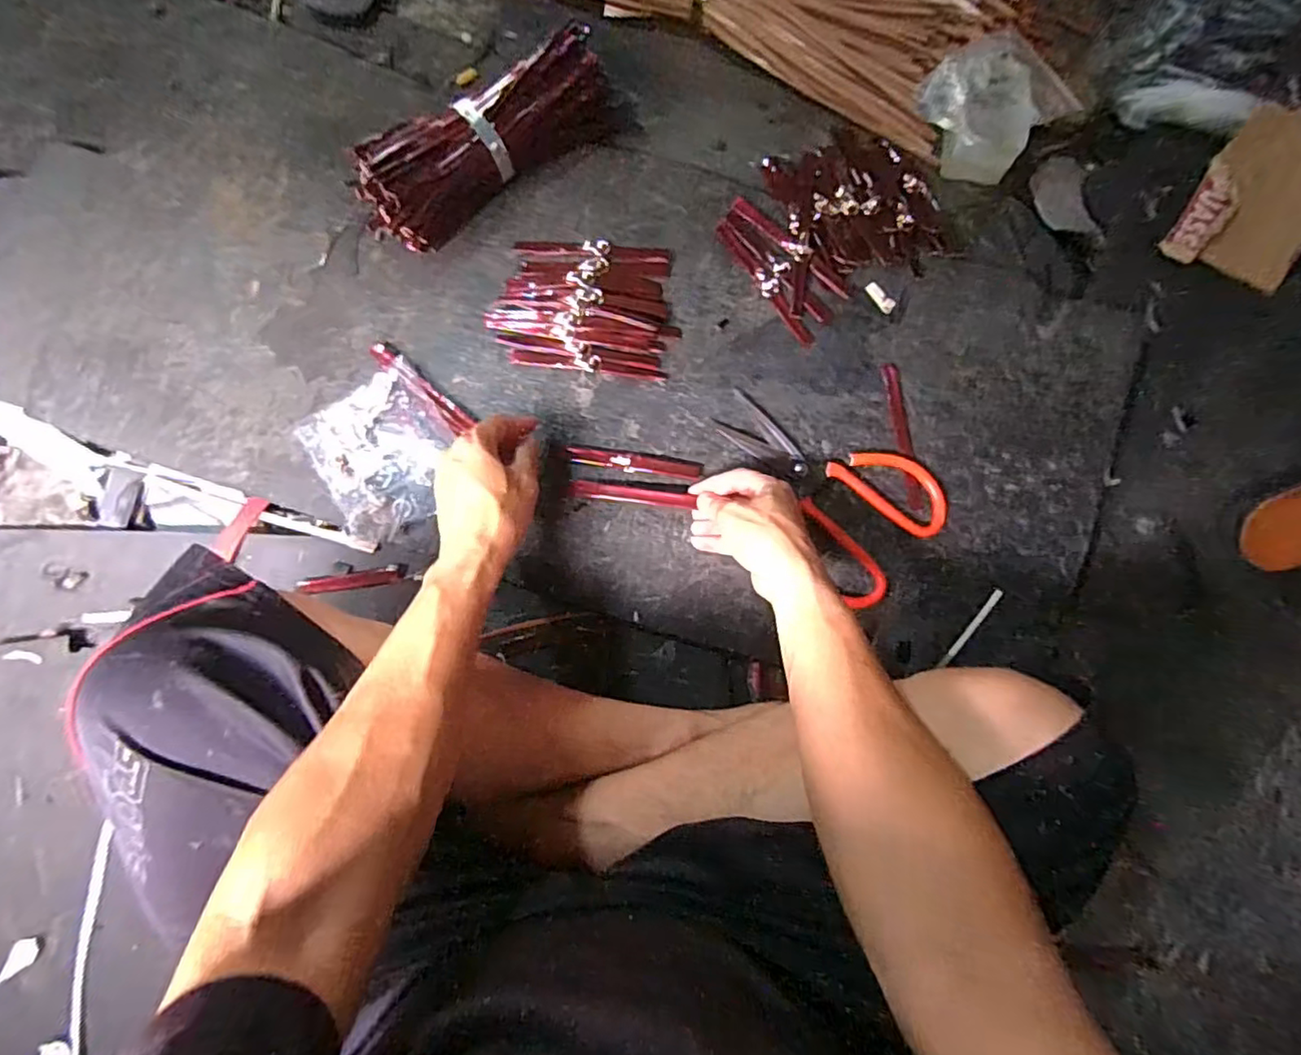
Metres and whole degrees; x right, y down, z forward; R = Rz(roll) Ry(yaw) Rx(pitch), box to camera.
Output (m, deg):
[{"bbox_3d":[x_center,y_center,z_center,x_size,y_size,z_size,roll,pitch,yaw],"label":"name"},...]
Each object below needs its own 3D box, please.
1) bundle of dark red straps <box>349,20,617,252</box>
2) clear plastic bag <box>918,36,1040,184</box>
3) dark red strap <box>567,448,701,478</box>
[{"bbox_3d":[-0.148,-0.351,0.568,0.257,0.052,0.081,-35,86,-4],"label":"bundle of dark red straps"},{"bbox_3d":[0.322,-0.421,0.619,0.098,0.038,0.143,2,85,-1],"label":"clear plastic bag"},{"bbox_3d":[-0.014,-0.059,0.567,0.118,0.008,0.015,8,84,-1],"label":"dark red strap"}]

